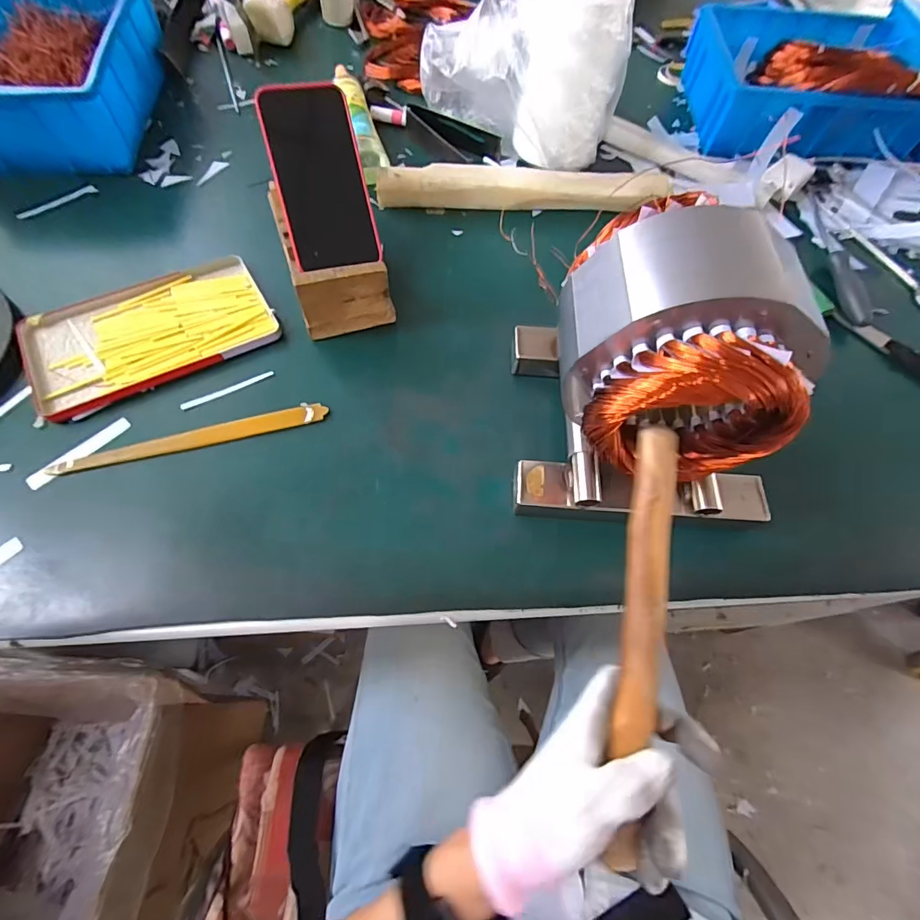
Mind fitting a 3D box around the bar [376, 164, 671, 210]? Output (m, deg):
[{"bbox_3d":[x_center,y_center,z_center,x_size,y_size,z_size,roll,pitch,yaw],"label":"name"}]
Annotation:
[{"bbox_3d":[0.069,-0.307,0.519,0.319,0.024,0.042,1,65,-2],"label":"bar"}]

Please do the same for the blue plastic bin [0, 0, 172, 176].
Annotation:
[{"bbox_3d":[-0.474,-0.459,0.542,0.197,0.091,0.301,-1,64,-3],"label":"blue plastic bin"}]

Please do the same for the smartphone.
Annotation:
[{"bbox_3d":[-0.128,-0.259,0.429,0.079,0.009,0.153,-14,101,-13],"label":"smartphone"}]

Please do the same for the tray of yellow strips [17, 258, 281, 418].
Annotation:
[{"bbox_3d":[-0.285,-0.124,0.429,0.201,0.014,0.129,-27,68,-14],"label":"tray of yellow strips"}]

